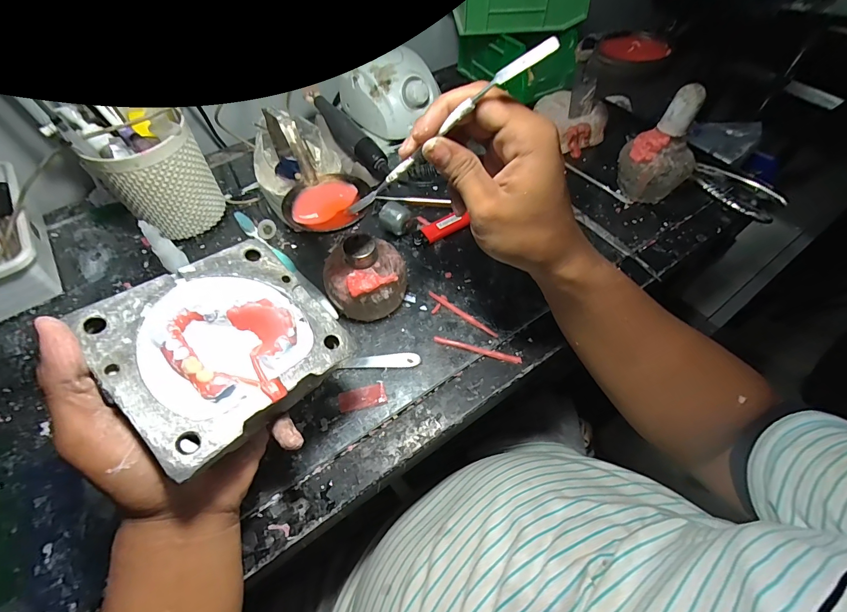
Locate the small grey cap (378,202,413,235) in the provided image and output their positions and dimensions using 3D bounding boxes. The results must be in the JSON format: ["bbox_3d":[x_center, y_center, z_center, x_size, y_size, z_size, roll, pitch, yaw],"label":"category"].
[{"bbox_3d":[-0.032,-0.093,0.429,0.030,0.031,0.029,0,56,0],"label":"small grey cap"}]

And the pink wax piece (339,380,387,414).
[{"bbox_3d":[-0.052,0.077,0.324,0.039,0.004,0.018,-14,57,-9],"label":"pink wax piece"}]

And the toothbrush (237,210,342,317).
[{"bbox_3d":[-0.148,-0.046,0.405,0.013,0.015,0.186,-38,63,-23],"label":"toothbrush"}]

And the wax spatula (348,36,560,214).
[{"bbox_3d":[0.005,-0.108,0.254,0.010,0.179,0.005,59,39,-6],"label":"wax spatula"}]

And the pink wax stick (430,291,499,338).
[{"bbox_3d":[0.037,0.007,0.369,0.078,0.004,0.006,34,62,21],"label":"pink wax stick"}]

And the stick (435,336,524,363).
[{"bbox_3d":[0.049,0.040,0.348,0.080,0.004,0.006,13,57,9],"label":"stick"}]

